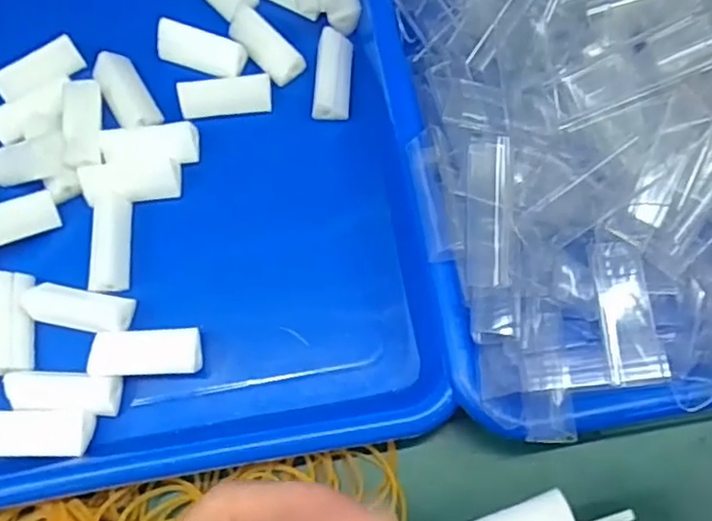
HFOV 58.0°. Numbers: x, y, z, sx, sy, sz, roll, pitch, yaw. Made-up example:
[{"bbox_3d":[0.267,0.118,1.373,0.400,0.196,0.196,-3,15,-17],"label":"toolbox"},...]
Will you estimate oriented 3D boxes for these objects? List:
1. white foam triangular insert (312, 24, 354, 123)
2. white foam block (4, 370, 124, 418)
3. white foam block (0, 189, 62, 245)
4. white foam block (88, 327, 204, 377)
[{"bbox_3d":[-0.011,-0.094,0.328,0.017,0.016,0.047,3,69,4],"label":"white foam triangular insert"},{"bbox_3d":[-0.125,0.056,0.274,0.046,0.009,0.016,1,68,4],"label":"white foam block"},{"bbox_3d":[-0.166,-0.018,0.305,0.045,0.012,0.019,-22,102,-23],"label":"white foam block"},{"bbox_3d":[-0.089,0.041,0.281,0.045,0.016,0.021,-2,68,2],"label":"white foam block"}]

